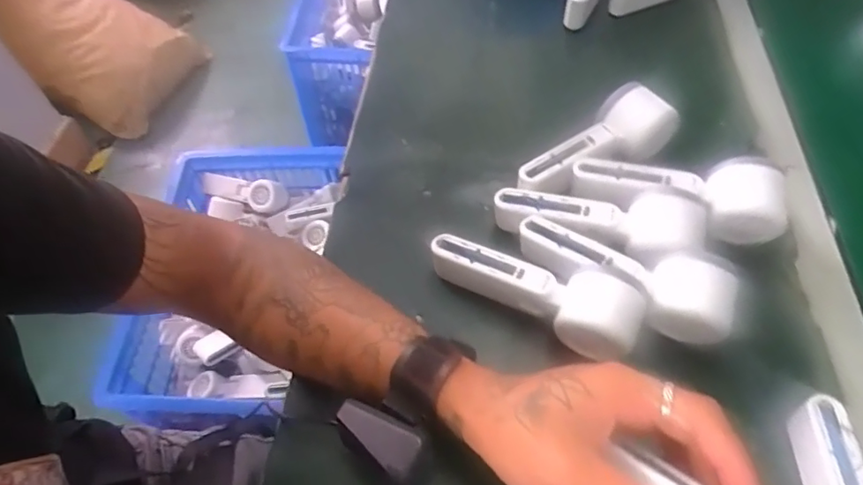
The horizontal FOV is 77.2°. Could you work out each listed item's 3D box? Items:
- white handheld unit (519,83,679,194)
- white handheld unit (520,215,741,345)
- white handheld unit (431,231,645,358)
[{"bbox_3d":[0.144,-0.091,0.488,0.158,0.047,0.055,-26,59,-15],"label":"white handheld unit"},{"bbox_3d":[0.146,0.020,0.413,0.163,0.044,0.056,22,60,16],"label":"white handheld unit"},{"bbox_3d":[0.080,0.034,0.426,0.167,0.056,0.057,29,62,19],"label":"white handheld unit"}]

